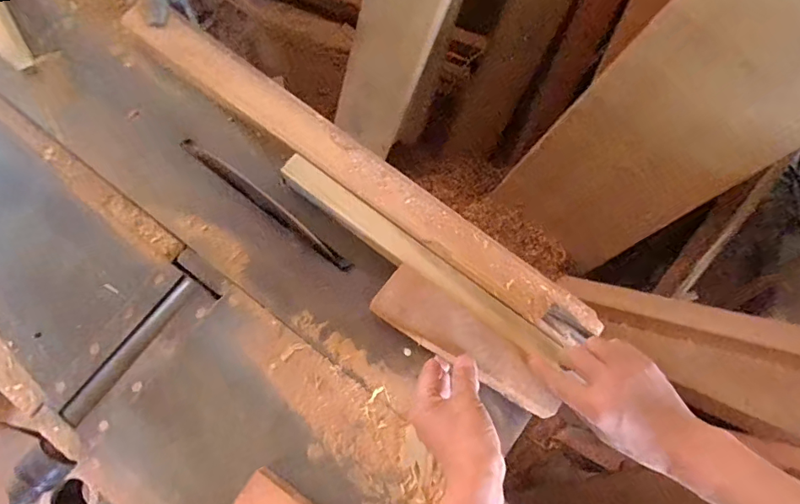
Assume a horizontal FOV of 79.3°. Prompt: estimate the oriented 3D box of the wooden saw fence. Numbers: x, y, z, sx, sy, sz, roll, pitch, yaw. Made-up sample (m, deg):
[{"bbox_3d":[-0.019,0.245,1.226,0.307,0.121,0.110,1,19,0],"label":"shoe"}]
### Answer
[{"bbox_3d":[-0.064,-0.116,0.609,0.681,0.055,0.073,36,77,9],"label":"wooden saw fence"}]

